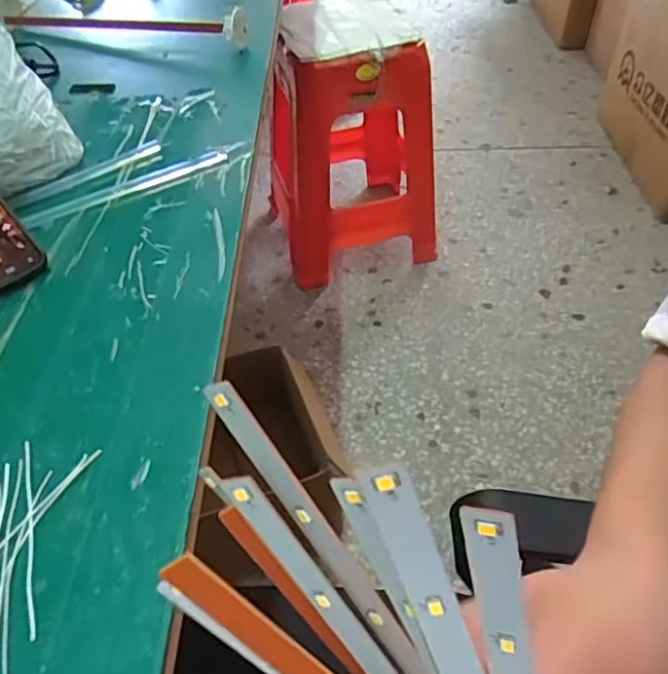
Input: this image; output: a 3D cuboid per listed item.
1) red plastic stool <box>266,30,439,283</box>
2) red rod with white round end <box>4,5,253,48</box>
[{"bbox_3d":[0.036,-0.455,1.420,0.367,0.499,0.378,-11,48,-7],"label":"red plastic stool"},{"bbox_3d":[-0.234,-0.345,0.657,0.299,0.036,0.029,13,50,14],"label":"red rod with white round end"}]

